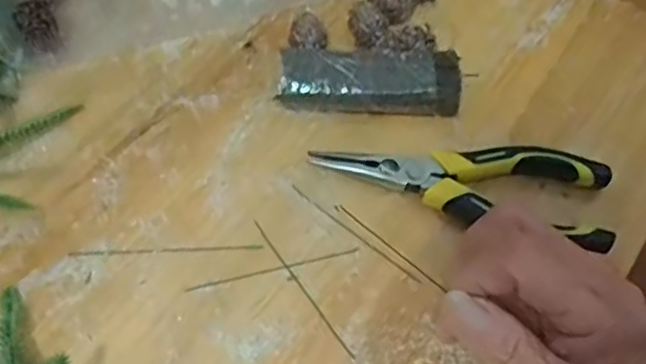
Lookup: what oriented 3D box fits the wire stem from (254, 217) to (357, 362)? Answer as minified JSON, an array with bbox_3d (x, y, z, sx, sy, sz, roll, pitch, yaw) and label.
[{"bbox_3d":[-0.011,0.053,0.315,0.004,0.004,0.089,-31,65,-18],"label":"wire stem"}]

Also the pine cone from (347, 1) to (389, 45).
[{"bbox_3d":[0.028,-0.099,0.392,0.020,0.021,0.026,-10,60,-7],"label":"pine cone"}]

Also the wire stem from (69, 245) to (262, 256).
[{"bbox_3d":[-0.082,0.035,0.323,0.100,0.004,0.004,-2,60,-2],"label":"wire stem"}]

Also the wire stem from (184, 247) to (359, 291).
[{"bbox_3d":[-0.025,0.045,0.321,0.090,0.004,0.004,-13,61,-8],"label":"wire stem"}]

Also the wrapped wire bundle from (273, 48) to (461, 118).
[{"bbox_3d":[0.027,-0.056,0.365,0.102,0.027,0.034,0,60,-1],"label":"wrapped wire bundle"}]

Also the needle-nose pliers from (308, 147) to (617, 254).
[{"bbox_3d":[0.073,0.001,0.338,0.158,0.018,0.051,10,60,5],"label":"needle-nose pliers"}]

